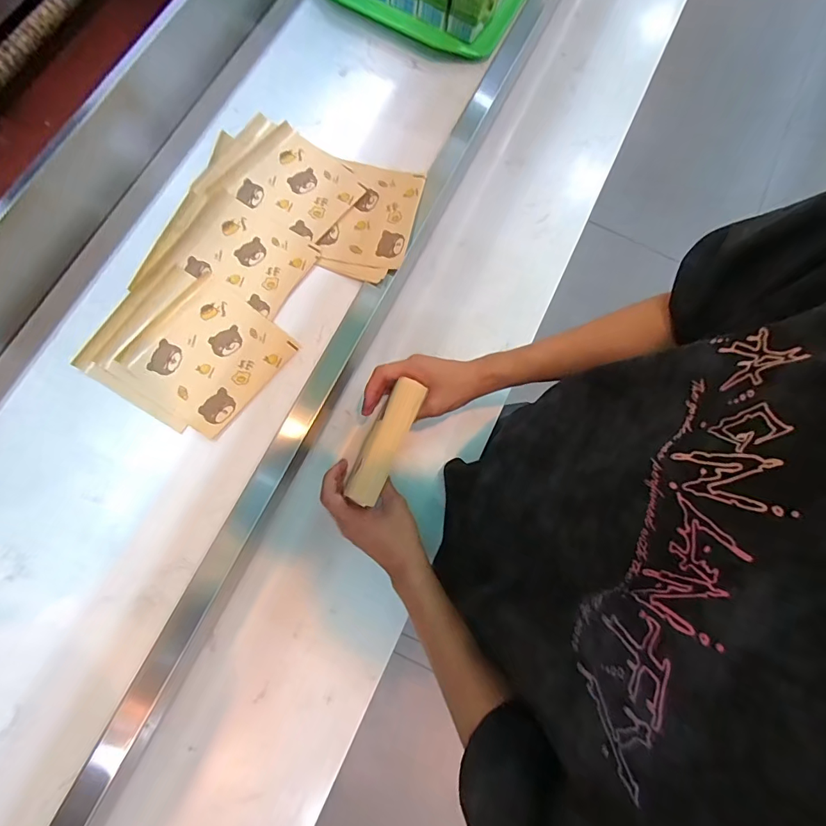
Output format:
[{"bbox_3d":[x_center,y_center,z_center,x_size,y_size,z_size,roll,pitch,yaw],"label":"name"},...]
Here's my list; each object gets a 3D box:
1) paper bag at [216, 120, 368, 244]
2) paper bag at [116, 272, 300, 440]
[{"bbox_3d":[-0.145,-0.281,0.539,0.141,0.012,0.119,36,77,5],"label":"paper bag"},{"bbox_3d":[-0.227,-0.066,0.488,0.146,0.008,0.141,39,77,5],"label":"paper bag"}]

